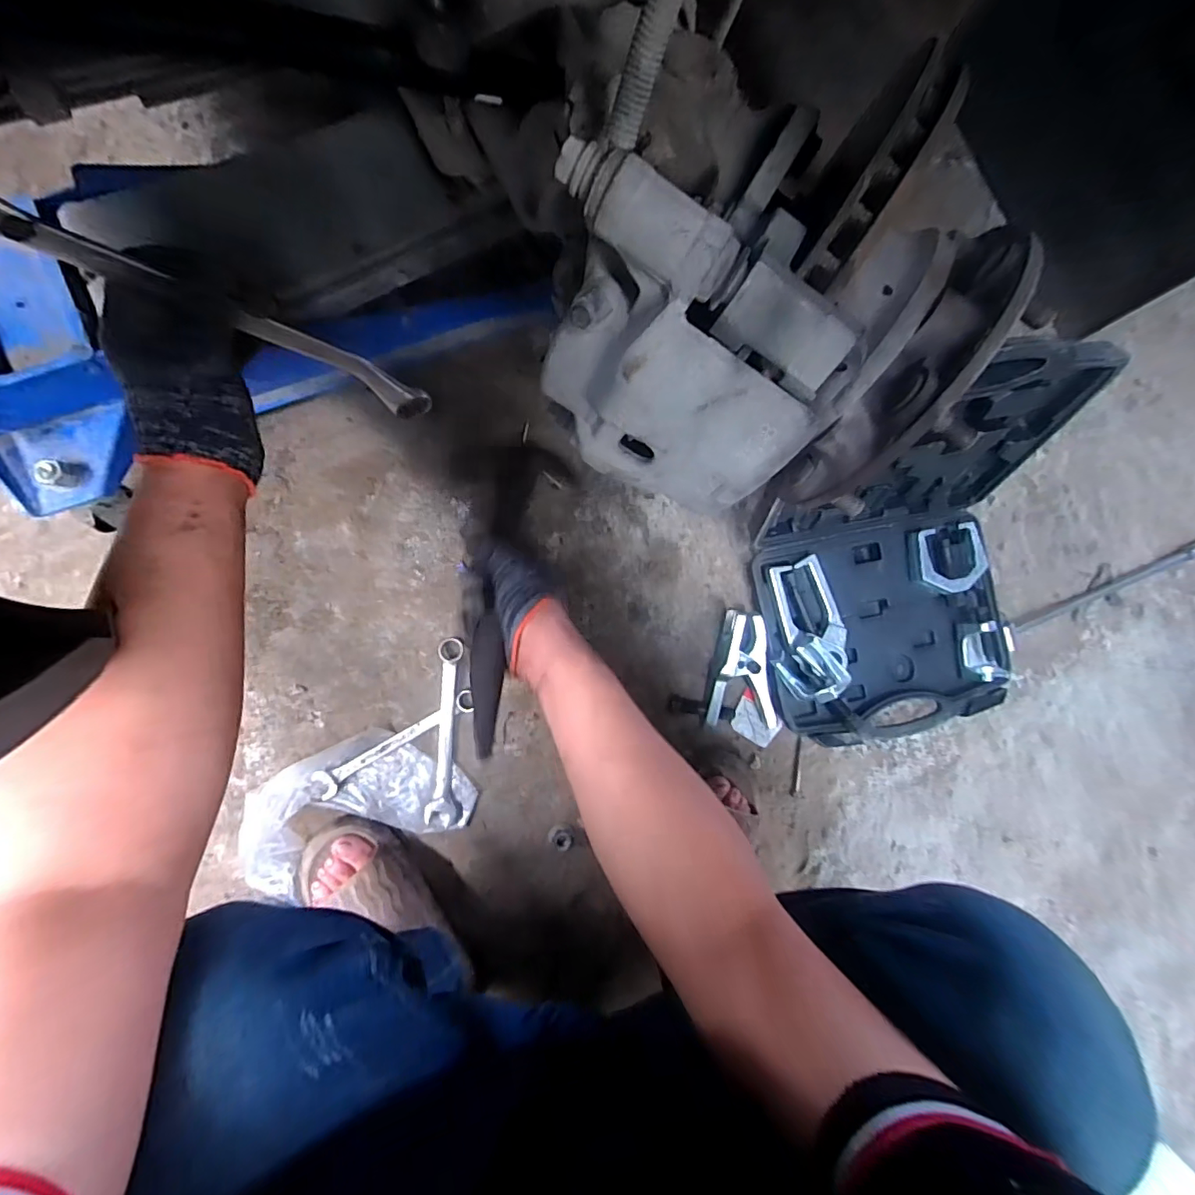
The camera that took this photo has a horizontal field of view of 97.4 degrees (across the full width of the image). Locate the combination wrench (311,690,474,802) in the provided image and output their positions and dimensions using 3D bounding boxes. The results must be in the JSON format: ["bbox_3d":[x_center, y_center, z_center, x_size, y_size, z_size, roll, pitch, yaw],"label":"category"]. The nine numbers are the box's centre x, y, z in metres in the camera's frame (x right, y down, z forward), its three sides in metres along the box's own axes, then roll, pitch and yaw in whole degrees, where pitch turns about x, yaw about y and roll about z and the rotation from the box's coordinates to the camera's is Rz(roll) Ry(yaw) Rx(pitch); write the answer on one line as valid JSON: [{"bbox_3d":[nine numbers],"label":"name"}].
[{"bbox_3d":[-0.241,0.177,0.636,0.201,0.012,0.032,-28,92,-8],"label":"combination wrench"}]

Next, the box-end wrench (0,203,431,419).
[{"bbox_3d":[-0.233,-0.183,0.340,0.028,0.321,0.027,-2,88,27],"label":"box-end wrench"}]

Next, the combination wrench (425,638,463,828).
[{"bbox_3d":[-0.189,0.170,0.646,0.036,0.007,0.215,2,88,-8],"label":"combination wrench"}]

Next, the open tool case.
[{"bbox_3d":[0.409,-0.022,0.642,0.384,0.267,0.397,-10,89,-8],"label":"open tool case"}]

